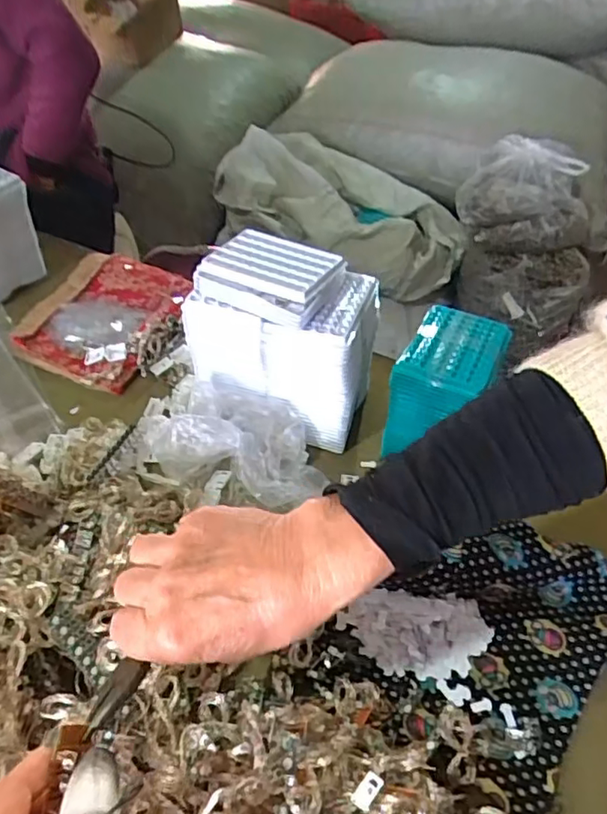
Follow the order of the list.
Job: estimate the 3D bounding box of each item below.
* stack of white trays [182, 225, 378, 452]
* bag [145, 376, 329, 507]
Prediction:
[{"bbox_3d":[-0.022,-0.082,0.663,0.193,0.180,0.118,15,42,9],"label":"stack of white trays"},{"bbox_3d":[-0.061,0.037,0.629,0.179,0.072,0.118,19,43,14],"label":"bag"}]

